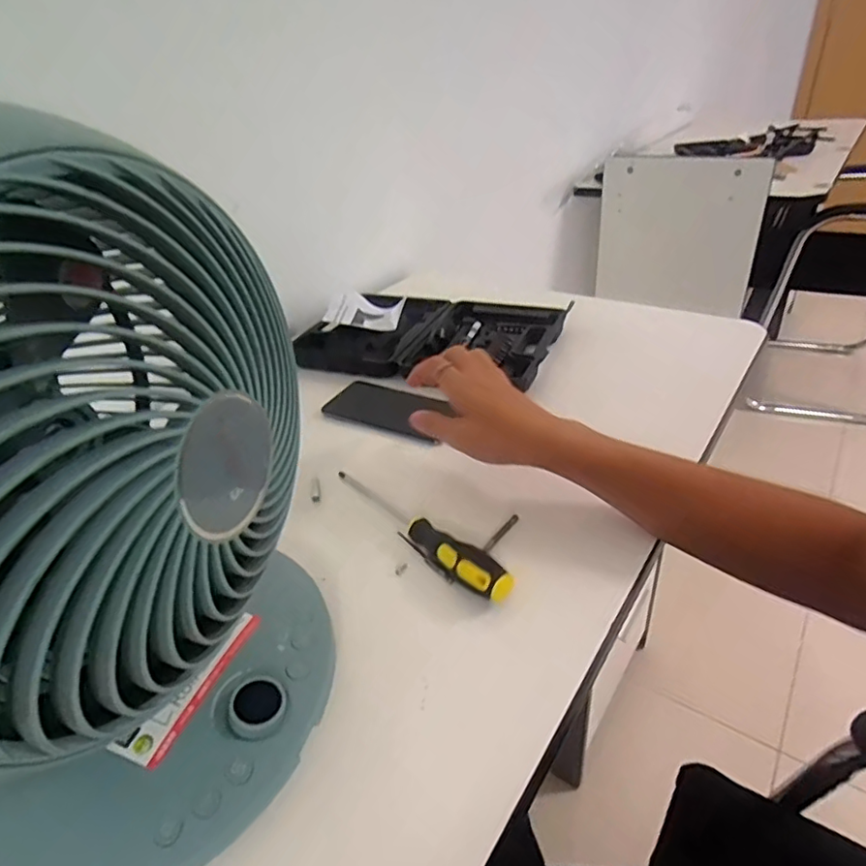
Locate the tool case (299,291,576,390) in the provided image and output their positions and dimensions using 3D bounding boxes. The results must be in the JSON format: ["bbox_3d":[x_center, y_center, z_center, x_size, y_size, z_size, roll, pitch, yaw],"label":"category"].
[{"bbox_3d":[0.002,-0.137,0.782,0.323,0.048,0.210,8,36,20],"label":"tool case"}]

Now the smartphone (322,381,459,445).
[{"bbox_3d":[-0.050,-0.027,0.649,0.147,0.008,0.074,16,39,29],"label":"smartphone"}]

